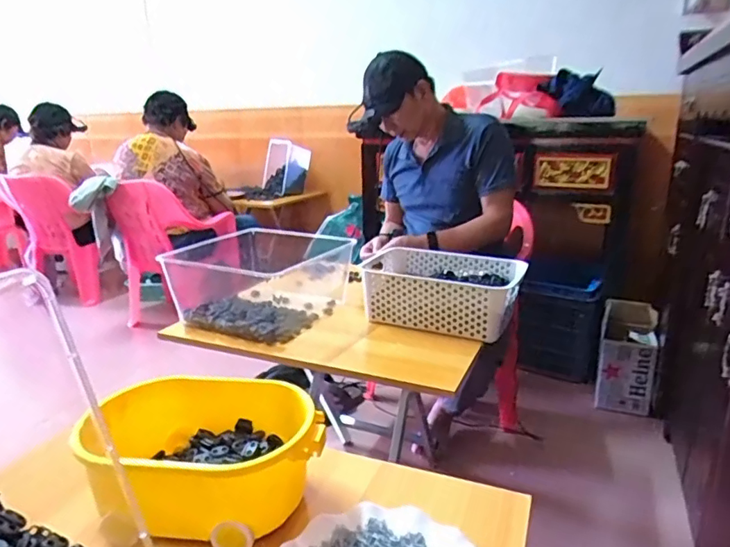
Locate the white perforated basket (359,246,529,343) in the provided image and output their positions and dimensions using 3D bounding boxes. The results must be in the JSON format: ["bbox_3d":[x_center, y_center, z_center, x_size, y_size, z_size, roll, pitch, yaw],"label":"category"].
[{"bbox_3d":[0.151,0.034,1.076,0.314,0.108,0.212,6,18,22],"label":"white perforated basket"}]

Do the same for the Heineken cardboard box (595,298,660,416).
[{"bbox_3d":[0.838,0.277,1.681,0.162,0.337,0.195,8,18,28],"label":"Heineken cardboard box"}]

